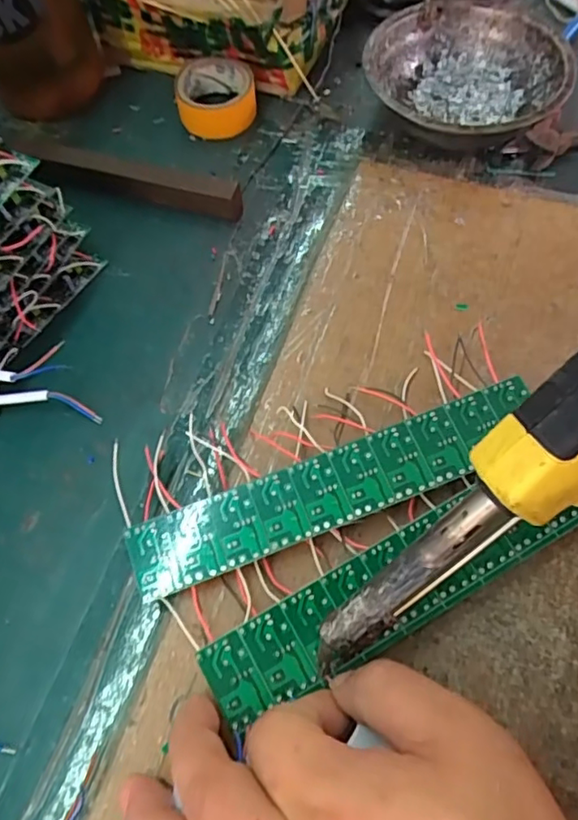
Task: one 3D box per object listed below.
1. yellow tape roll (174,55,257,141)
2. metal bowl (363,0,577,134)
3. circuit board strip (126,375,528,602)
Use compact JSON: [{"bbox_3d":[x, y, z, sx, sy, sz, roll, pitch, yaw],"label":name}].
[{"bbox_3d":[-0.050,-0.216,0.403,0.053,0.027,0.053,-1,64,3],"label":"yellow tape roll"},{"bbox_3d":[0.111,-0.212,0.380,0.123,0.040,0.117,-1,64,3],"label":"metal bowl"},{"bbox_3d":[0.022,0.035,0.272,0.195,0.004,0.035,-21,66,-5],"label":"circuit board strip"}]

